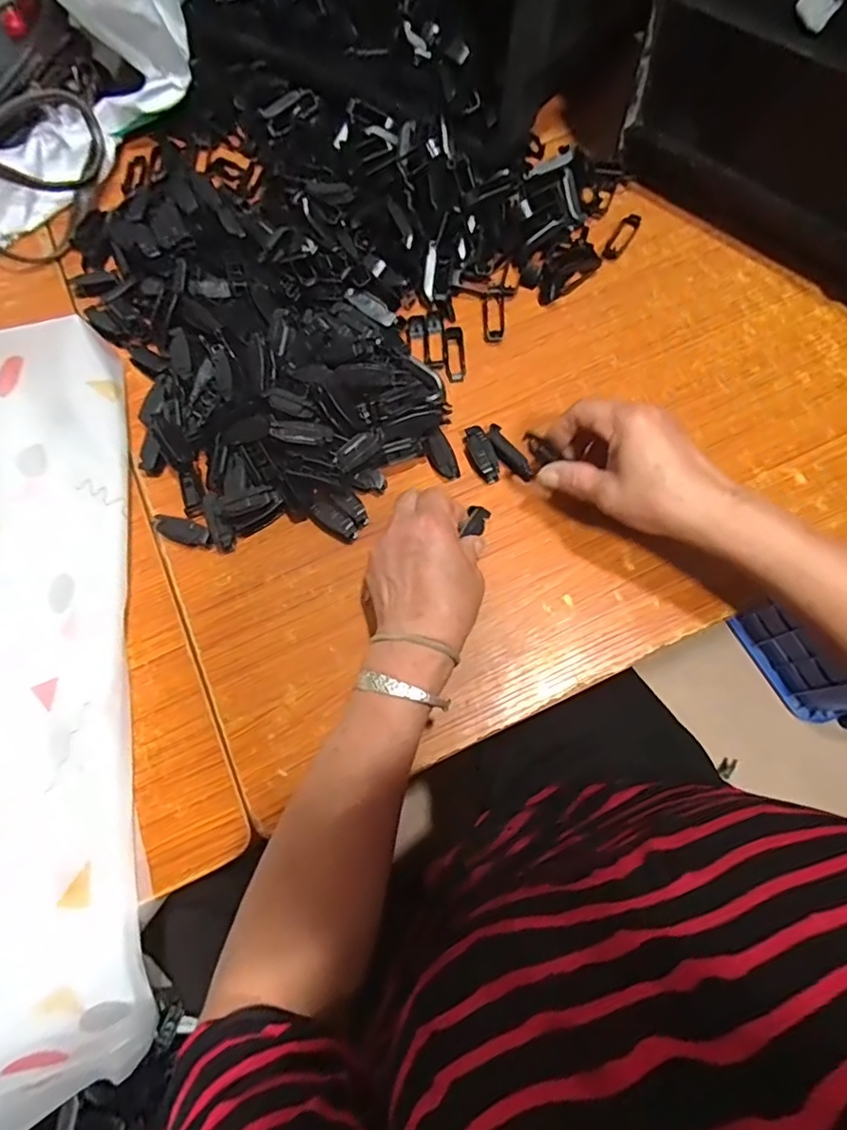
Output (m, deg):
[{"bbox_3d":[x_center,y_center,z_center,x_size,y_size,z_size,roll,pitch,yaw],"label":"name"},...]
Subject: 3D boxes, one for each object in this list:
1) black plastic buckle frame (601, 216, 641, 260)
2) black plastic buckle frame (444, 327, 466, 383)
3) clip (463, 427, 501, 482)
[{"bbox_3d":[0.191,-0.315,0.545,0.018,0.007,0.053,30,76,11],"label":"black plastic buckle frame"},{"bbox_3d":[0.028,-0.191,0.516,0.017,0.006,0.056,-4,72,1],"label":"black plastic buckle frame"},{"bbox_3d":[0.048,-0.093,0.477,0.020,0.011,0.051,-23,73,-5],"label":"clip"}]

